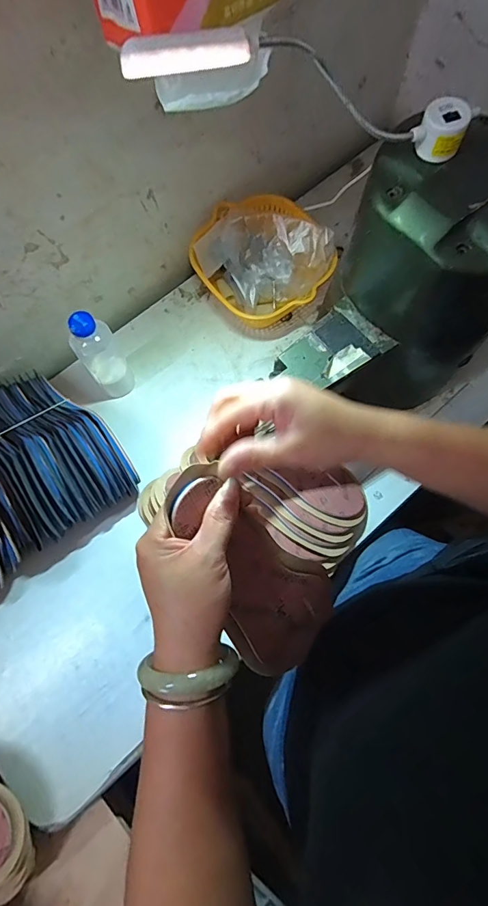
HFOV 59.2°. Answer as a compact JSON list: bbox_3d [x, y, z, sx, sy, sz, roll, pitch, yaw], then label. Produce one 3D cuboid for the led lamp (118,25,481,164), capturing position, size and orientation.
[{"bbox_3d":[0.059,-0.274,0.320,0.300,0.056,0.050,-10,77,-31],"label":"led lamp"}]

